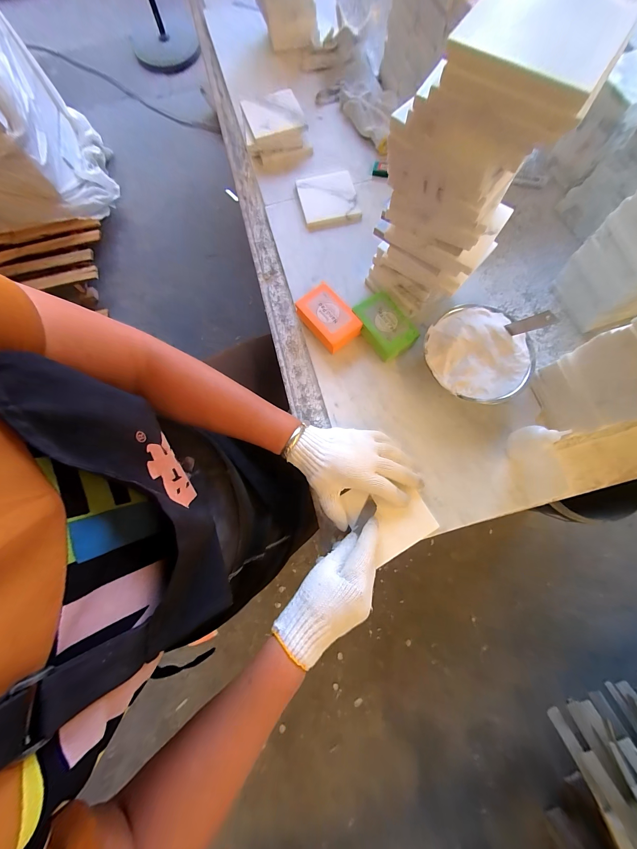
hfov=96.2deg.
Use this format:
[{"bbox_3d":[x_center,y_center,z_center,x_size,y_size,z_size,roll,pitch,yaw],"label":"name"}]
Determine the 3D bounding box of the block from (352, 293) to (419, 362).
[{"bbox_3d":[0.101,-0.149,0.432,0.059,0.024,0.099,-34,80,-6],"label":"block"}]

